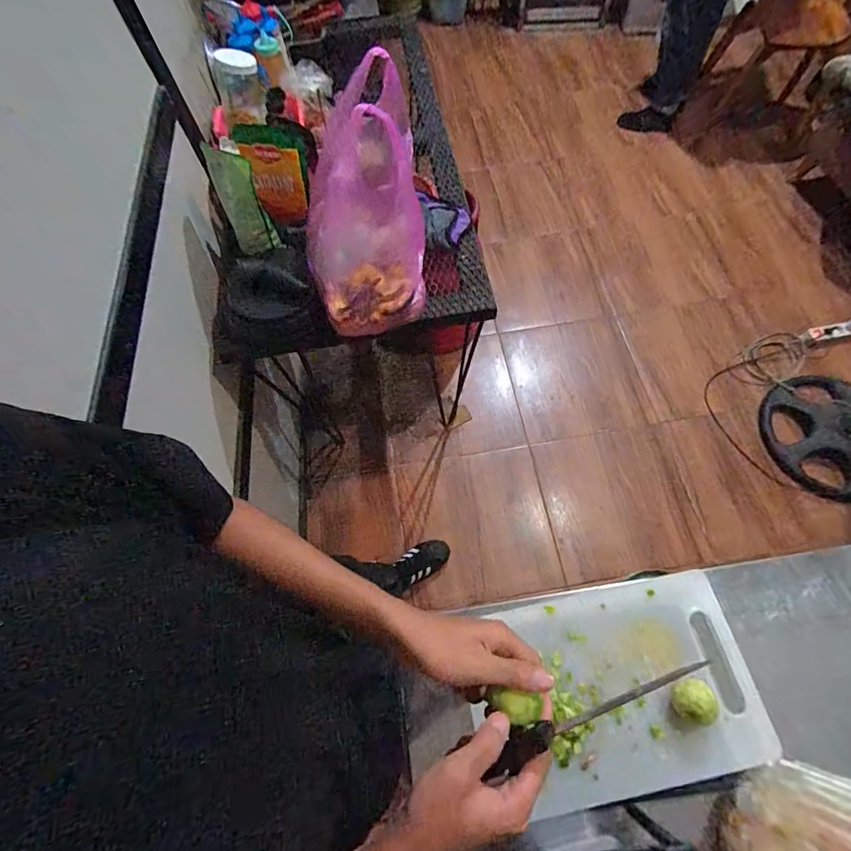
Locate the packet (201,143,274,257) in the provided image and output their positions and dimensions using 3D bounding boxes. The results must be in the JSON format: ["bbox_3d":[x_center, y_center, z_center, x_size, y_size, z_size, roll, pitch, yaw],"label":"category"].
[{"bbox_3d":[-0.382,-0.461,0.926,0.082,0.244,0.038,-28,69,-10],"label":"packet"}]

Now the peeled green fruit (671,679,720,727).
[{"bbox_3d":[0.363,0.373,0.605,0.050,0.050,0.050,-1,67,1],"label":"peeled green fruit"}]

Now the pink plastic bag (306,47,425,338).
[{"bbox_3d":[-0.121,-0.424,0.892,0.227,0.191,0.468,0,97,2],"label":"pink plastic bag"}]

